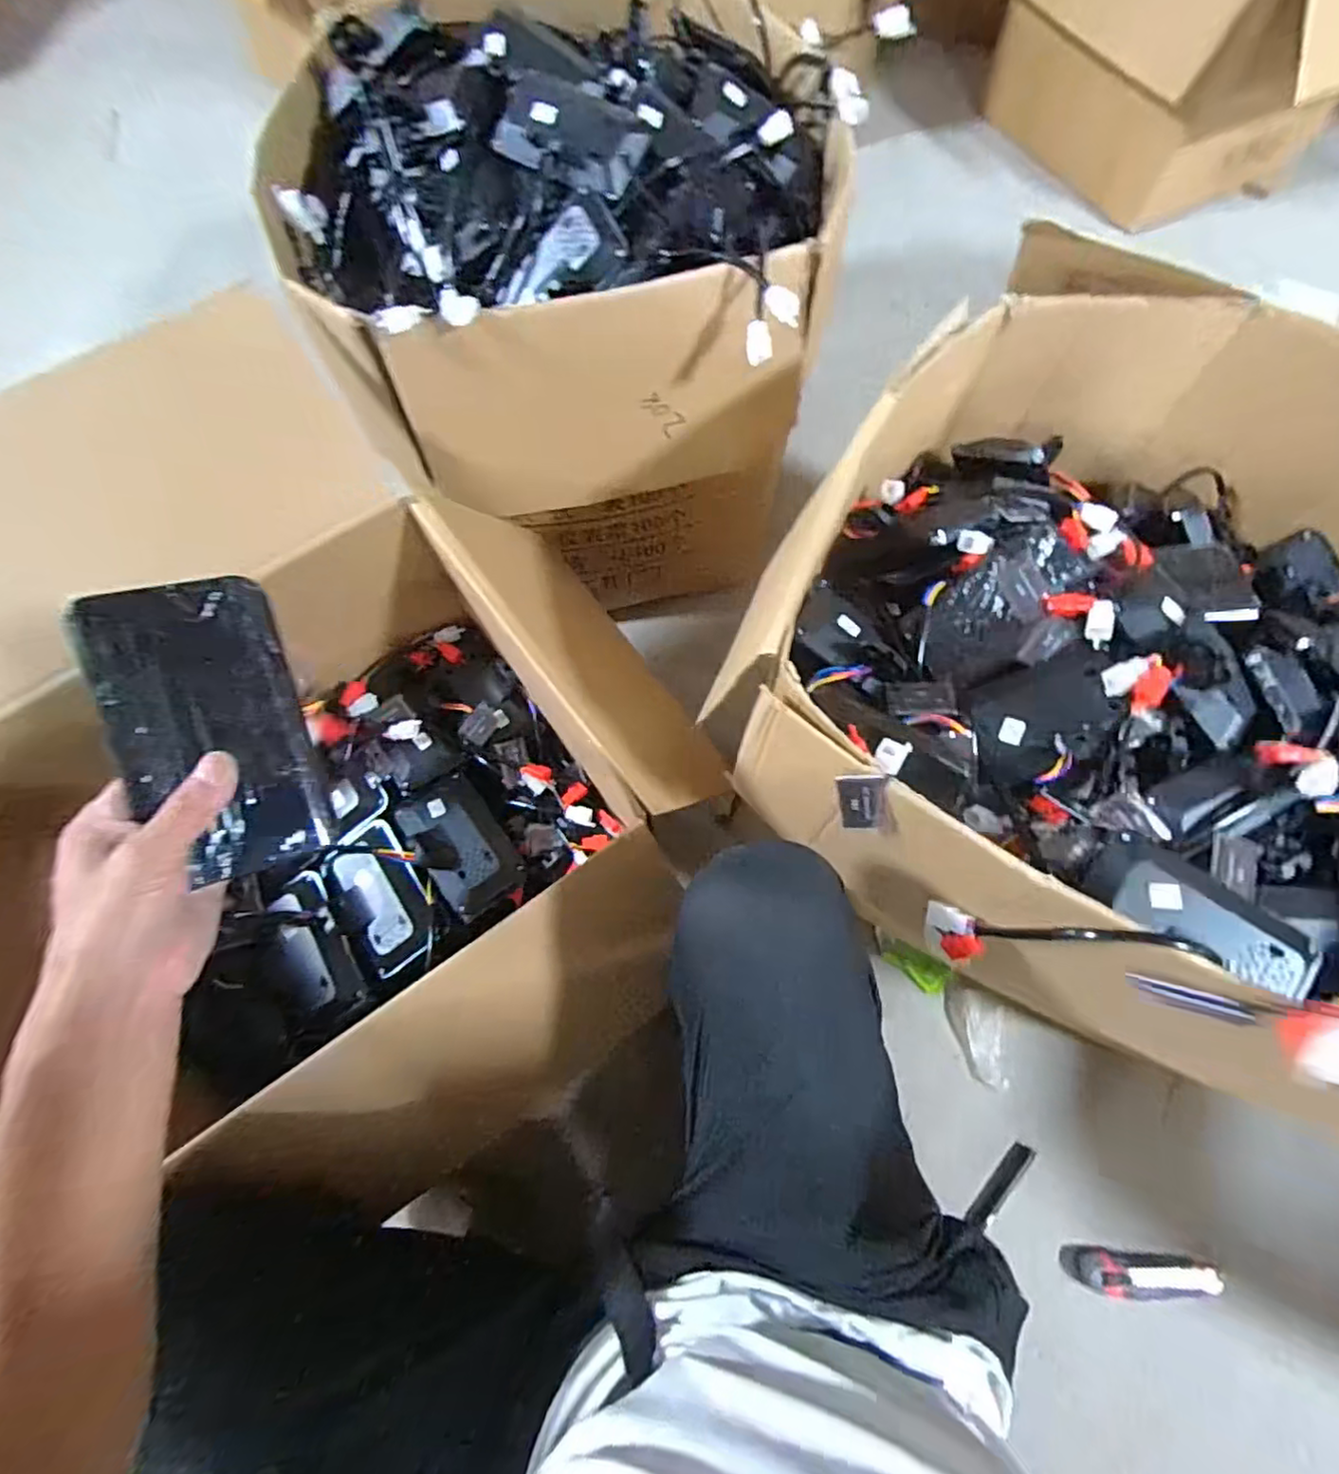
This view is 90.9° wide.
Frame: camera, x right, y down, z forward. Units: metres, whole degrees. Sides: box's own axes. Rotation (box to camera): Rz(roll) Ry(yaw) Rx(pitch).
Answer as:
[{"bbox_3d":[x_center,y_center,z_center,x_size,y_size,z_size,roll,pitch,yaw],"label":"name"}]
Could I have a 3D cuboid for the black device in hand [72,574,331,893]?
[{"bbox_3d":[-0.253,-0.003,0.366,0.089,0.020,0.160,-16,101,-30],"label":"black device in hand"}]

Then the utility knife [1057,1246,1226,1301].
[{"bbox_3d":[0.525,0.598,0.732,0.165,0.020,0.043,4,69,3],"label":"utility knife"}]

